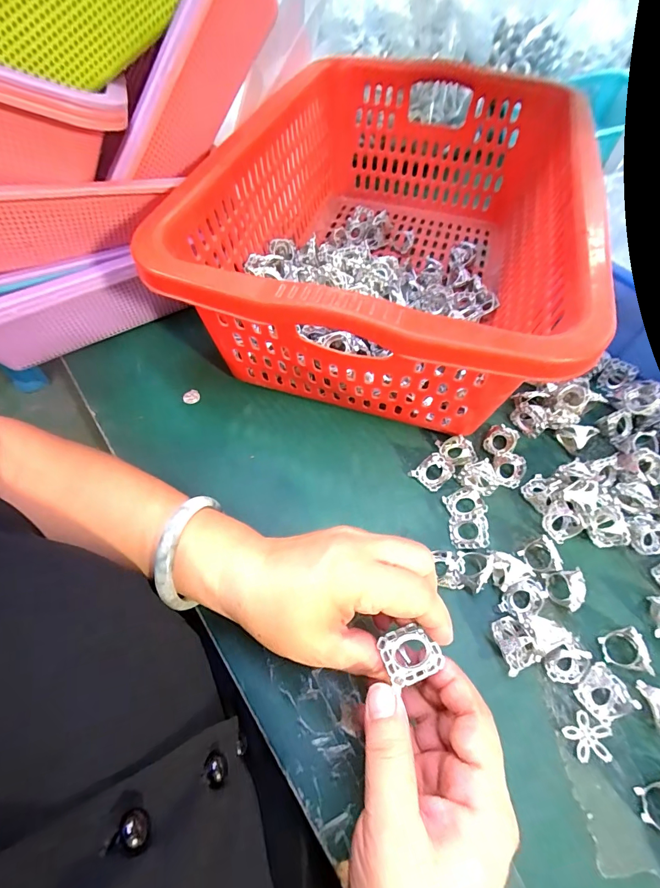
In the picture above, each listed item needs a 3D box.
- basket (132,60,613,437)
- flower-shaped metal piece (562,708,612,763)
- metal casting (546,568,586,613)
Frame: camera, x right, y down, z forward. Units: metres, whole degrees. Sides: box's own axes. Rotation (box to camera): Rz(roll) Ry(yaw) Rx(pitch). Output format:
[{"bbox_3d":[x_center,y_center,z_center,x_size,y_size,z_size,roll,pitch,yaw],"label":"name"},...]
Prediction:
[{"bbox_3d":[0.064,-0.224,0.406,0.297,0.154,0.473,13,59,8],"label":"basket"},{"bbox_3d":[0.158,0.179,0.238,0.025,0.004,0.024,-6,64,12],"label":"flower-shaped metal piece"},{"bbox_3d":[0.170,0.103,0.277,0.021,0.026,0.026,-7,58,-4],"label":"metal casting"}]

